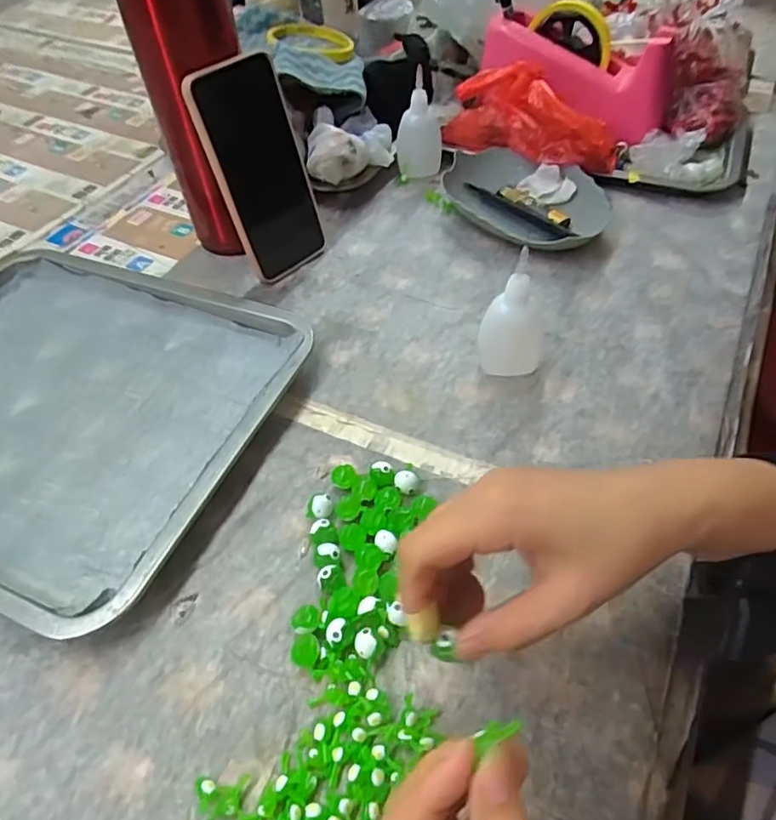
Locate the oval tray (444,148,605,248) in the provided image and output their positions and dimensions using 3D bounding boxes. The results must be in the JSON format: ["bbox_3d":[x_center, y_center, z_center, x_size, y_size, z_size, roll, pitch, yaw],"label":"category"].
[{"bbox_3d":[0.123,-0.201,0.553,0.163,0.030,0.105,34,59,27],"label":"oval tray"}]

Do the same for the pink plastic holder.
[{"bbox_3d":[0.192,-0.350,0.599,0.205,0.093,0.077,27,55,7],"label":"pink plastic holder"}]

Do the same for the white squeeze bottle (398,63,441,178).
[{"bbox_3d":[0.032,-0.289,0.597,0.045,0.086,0.049,2,50,4],"label":"white squeeze bottle"}]

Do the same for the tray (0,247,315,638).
[{"bbox_3d":[-0.244,-0.009,0.420,0.322,0.023,0.257,17,53,16],"label":"tray"}]

